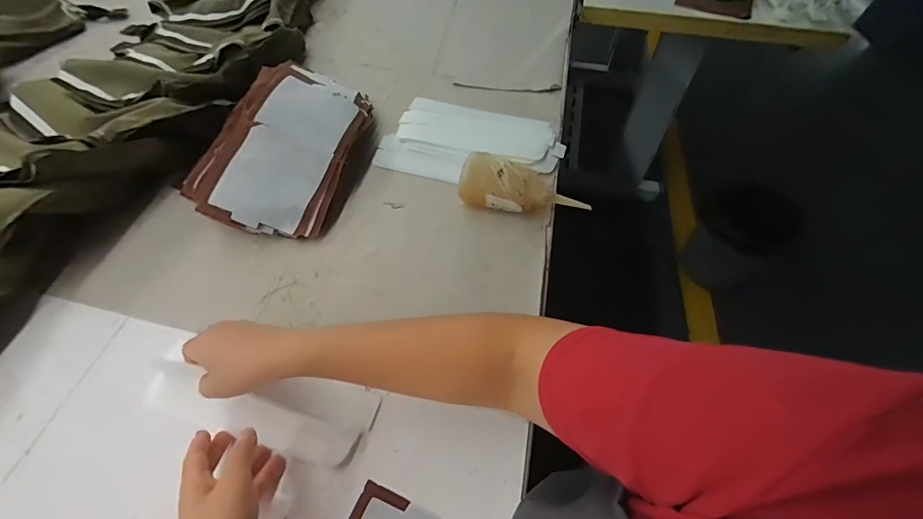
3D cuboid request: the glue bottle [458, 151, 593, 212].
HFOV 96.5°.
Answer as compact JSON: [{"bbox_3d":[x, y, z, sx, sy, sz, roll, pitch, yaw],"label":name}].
[{"bbox_3d":[0.081,-0.088,0.525,0.164,0.062,0.053,10,55,6],"label":"glue bottle"}]

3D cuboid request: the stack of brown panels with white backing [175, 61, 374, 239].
[{"bbox_3d":[-0.234,-0.166,0.566,0.178,0.088,0.291,14,56,9],"label":"stack of brown panels with white backing"}]

